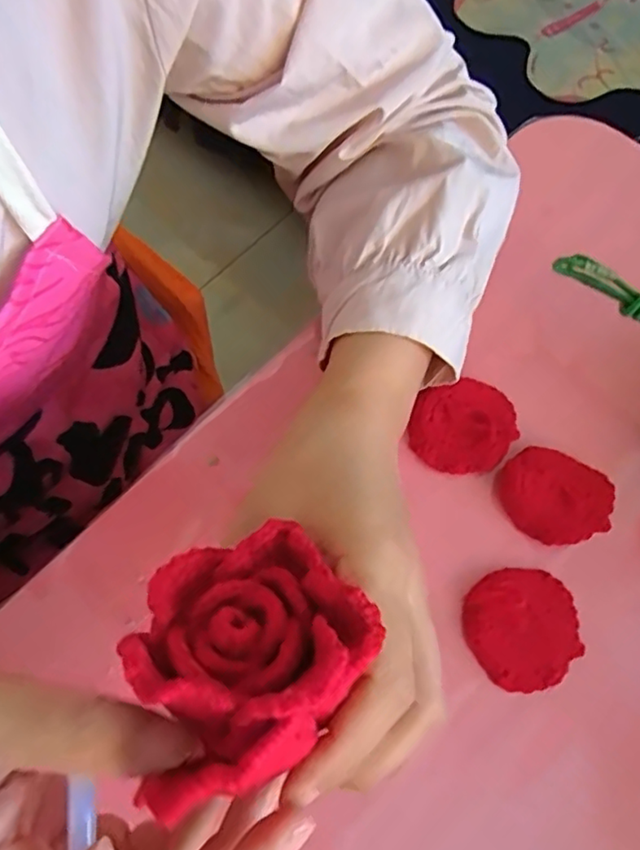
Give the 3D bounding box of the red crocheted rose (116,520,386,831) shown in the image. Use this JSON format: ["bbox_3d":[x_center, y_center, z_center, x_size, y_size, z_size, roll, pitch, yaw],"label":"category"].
[{"bbox_3d":[-0.018,0.069,0.180,0.065,0.044,0.074,-20,31,-9],"label":"red crocheted rose"}]

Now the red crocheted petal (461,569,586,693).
[{"bbox_3d":[0.093,0.092,0.274,0.051,0.011,0.051,0,69,-1],"label":"red crocheted petal"}]

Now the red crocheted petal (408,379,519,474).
[{"bbox_3d":[0.075,0.001,0.312,0.055,0.010,0.047,-24,71,-10],"label":"red crocheted petal"}]

